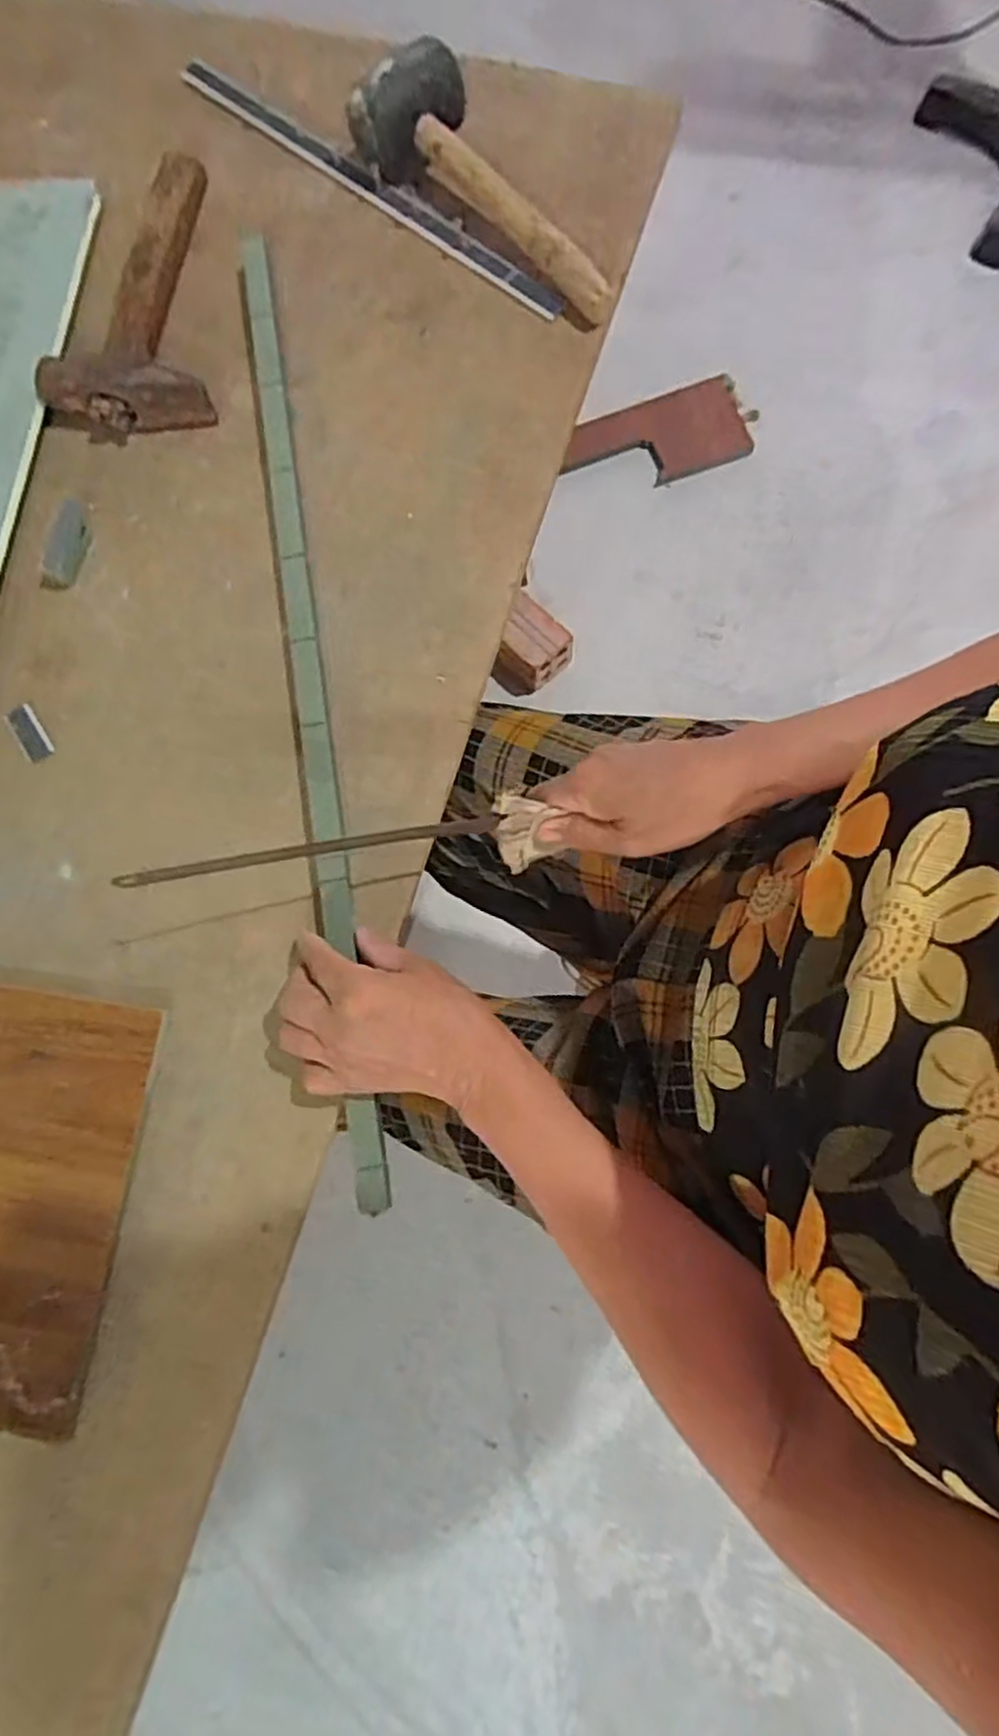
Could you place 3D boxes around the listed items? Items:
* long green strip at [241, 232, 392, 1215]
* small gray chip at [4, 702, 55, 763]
[{"bbox_3d":[-0.128,-0.135,0.484,0.022,0.014,0.672,-9,78,-3],"label":"long green strip"},{"bbox_3d":[-0.317,-0.091,0.497,0.018,0.006,0.041,-33,80,-7],"label":"small gray chip"}]

